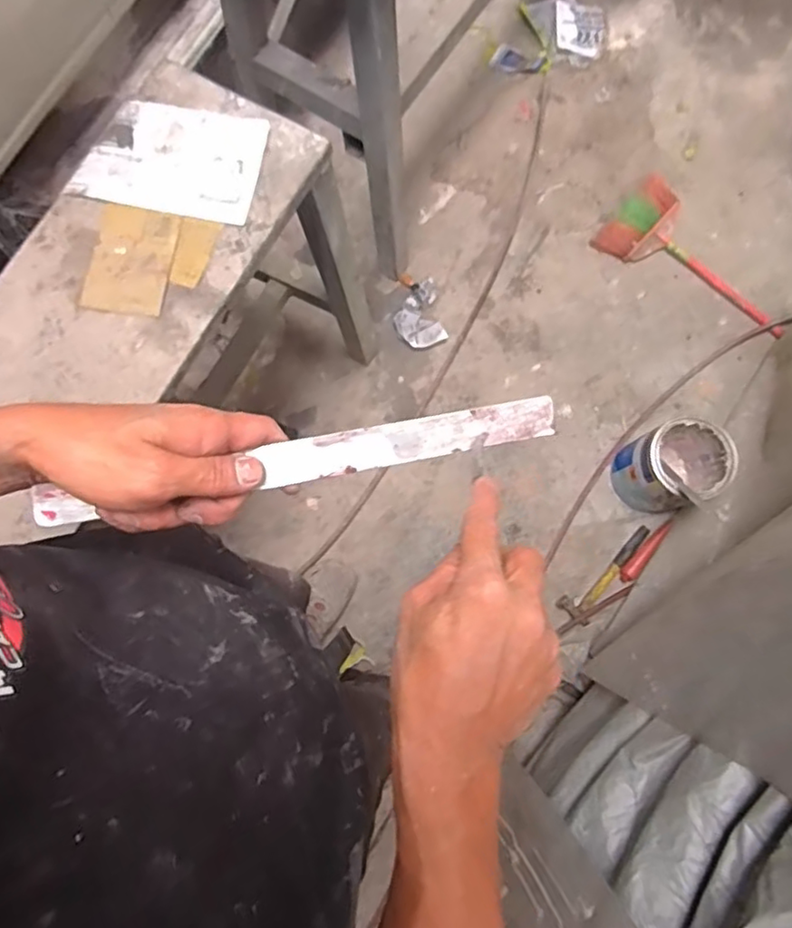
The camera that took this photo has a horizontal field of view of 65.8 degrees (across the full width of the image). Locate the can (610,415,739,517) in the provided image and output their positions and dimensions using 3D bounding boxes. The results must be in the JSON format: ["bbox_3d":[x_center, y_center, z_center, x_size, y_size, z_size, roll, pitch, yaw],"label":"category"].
[{"bbox_3d":[0.571,0.010,1.286,0.189,0.213,0.168,-16,81,-4],"label":"can"}]

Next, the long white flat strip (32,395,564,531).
[{"bbox_3d":[-0.050,-0.002,0.360,0.304,0.007,0.025,-11,100,-9],"label":"long white flat strip"}]

